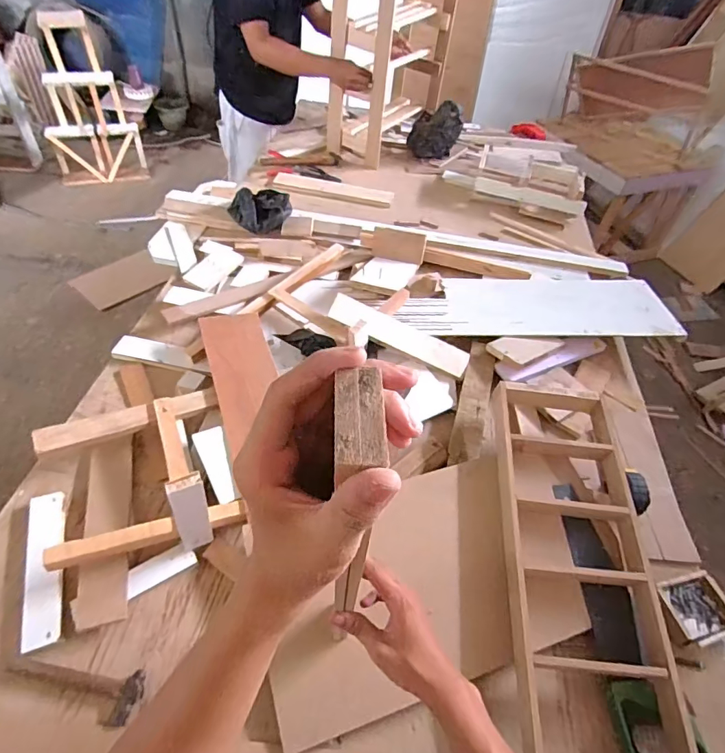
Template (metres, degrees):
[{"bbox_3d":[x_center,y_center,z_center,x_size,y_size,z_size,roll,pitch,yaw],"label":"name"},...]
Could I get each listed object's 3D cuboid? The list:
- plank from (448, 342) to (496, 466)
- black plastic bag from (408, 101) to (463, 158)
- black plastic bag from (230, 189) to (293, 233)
[{"bbox_3d":[0.248,0.048,0.998,0.079,0.027,0.336,13,51,10],"label":"plank"},{"bbox_3d":[0.269,-0.918,1.744,0.189,0.164,0.181,10,49,2],"label":"black plastic bag"},{"bbox_3d":[-0.301,-0.503,1.387,0.144,0.099,0.164,-27,57,-26],"label":"black plastic bag"}]

